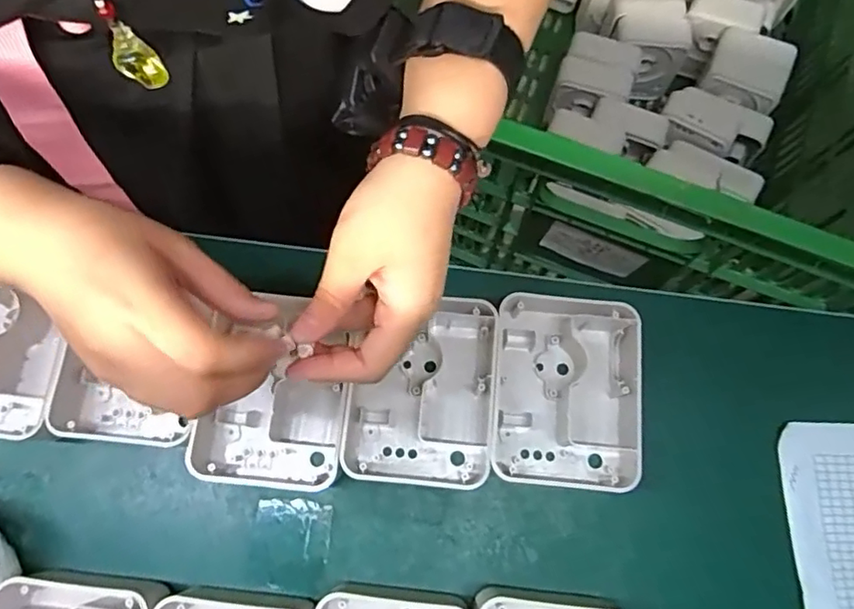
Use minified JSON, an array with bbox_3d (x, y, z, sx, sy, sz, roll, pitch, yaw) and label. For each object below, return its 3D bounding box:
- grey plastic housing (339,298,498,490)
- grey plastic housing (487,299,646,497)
[{"bbox_3d":[-0.001,0.059,0.421,0.102,0.040,0.131,4,74,1],"label":"grey plastic housing"},{"bbox_3d":[0.098,0.059,0.420,0.104,0.043,0.134,6,74,1],"label":"grey plastic housing"}]

